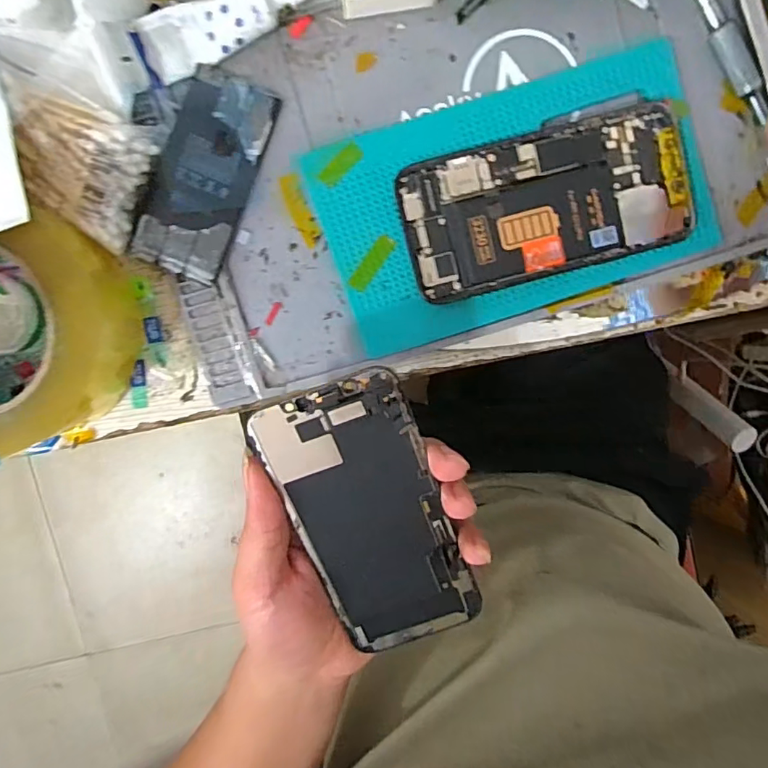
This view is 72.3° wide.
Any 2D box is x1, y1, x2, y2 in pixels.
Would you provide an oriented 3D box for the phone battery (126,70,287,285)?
[{"bbox_3d":[-0.091,-0.106,0.265,0.045,0.006,0.100,21,96,-4],"label":"phone battery"}]

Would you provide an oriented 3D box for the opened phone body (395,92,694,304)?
[{"bbox_3d":[0.083,-0.095,0.272,0.145,0.010,0.076,-17,97,0],"label":"opened phone body"}]

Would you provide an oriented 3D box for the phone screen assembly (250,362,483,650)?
[{"bbox_3d":[-0.004,0.066,0.246,0.067,0.009,0.142,-20,111,0],"label":"phone screen assembly"}]

